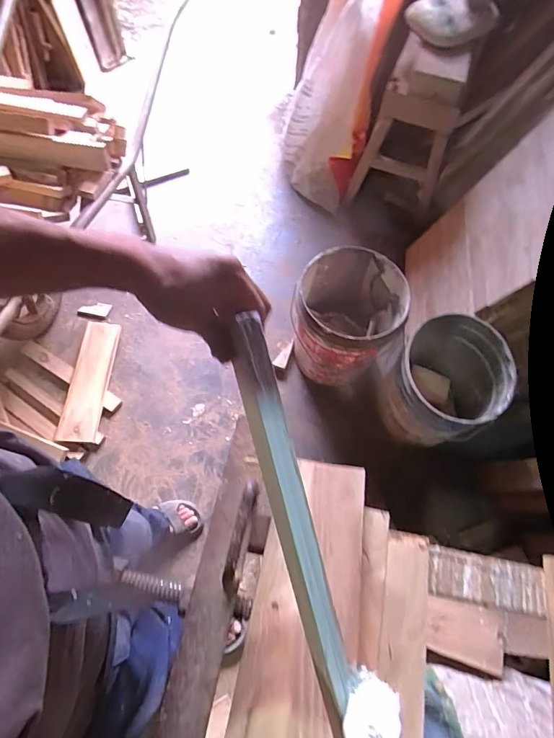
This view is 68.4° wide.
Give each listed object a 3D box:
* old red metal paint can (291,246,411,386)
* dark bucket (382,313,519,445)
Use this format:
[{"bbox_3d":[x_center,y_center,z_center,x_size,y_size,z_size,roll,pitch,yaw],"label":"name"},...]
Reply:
[{"bbox_3d":[0.196,-0.143,1.240,0.287,0.333,0.289,1,67,-2],"label":"old red metal paint can"},{"bbox_3d":[0.472,0.049,1.179,0.270,0.301,0.302,32,69,11],"label":"dark bucket"}]

